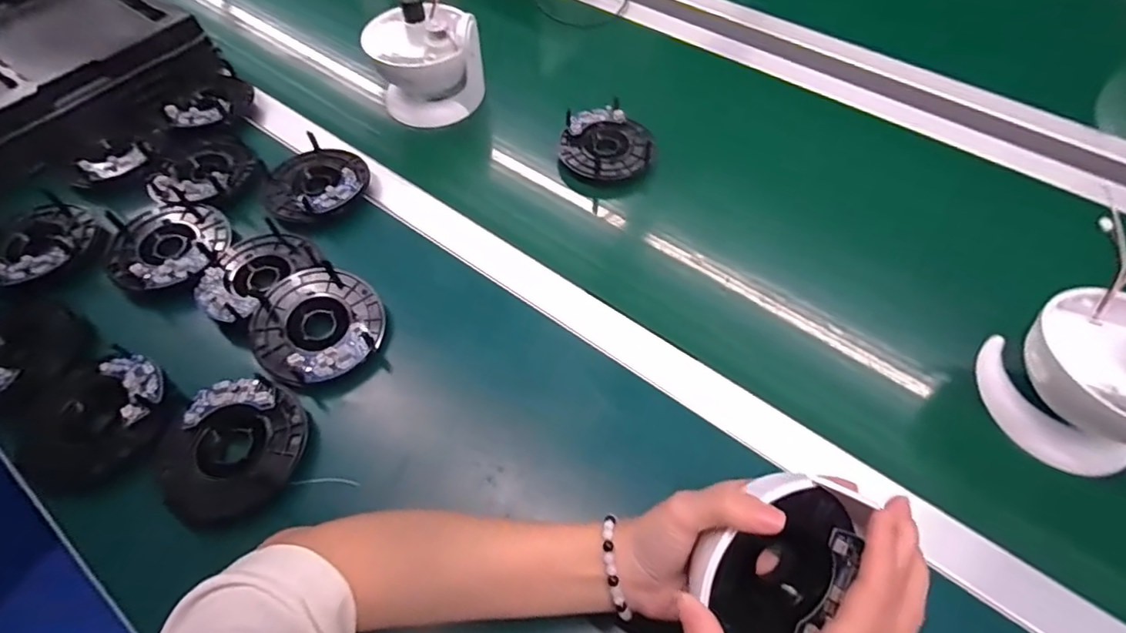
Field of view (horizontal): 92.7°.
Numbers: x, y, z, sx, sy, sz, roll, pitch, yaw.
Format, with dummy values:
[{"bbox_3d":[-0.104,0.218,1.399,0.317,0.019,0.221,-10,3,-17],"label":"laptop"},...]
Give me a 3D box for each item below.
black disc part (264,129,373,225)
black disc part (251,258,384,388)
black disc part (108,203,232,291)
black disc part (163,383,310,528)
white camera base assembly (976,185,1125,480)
[{"bbox_3d":[-0.248,-0.137,0.539,0.105,0.020,0.099,0,57,0],"label":"black disc part"},{"bbox_3d":[-0.205,0.005,0.449,0.100,0.019,0.103,-34,63,-20],"label":"black disc part"},{"bbox_3d":[-0.364,-0.068,0.493,0.097,0.014,0.099,-1,57,0],"label":"black disc part"},{"bbox_3d":[-0.241,0.093,0.386,0.093,0.018,0.098,4,57,3],"label":"black disc part"},{"bbox_3d":[0.401,0.030,0.391,0.112,0.113,0.144,32,63,19],"label":"white camera base assembly"}]

